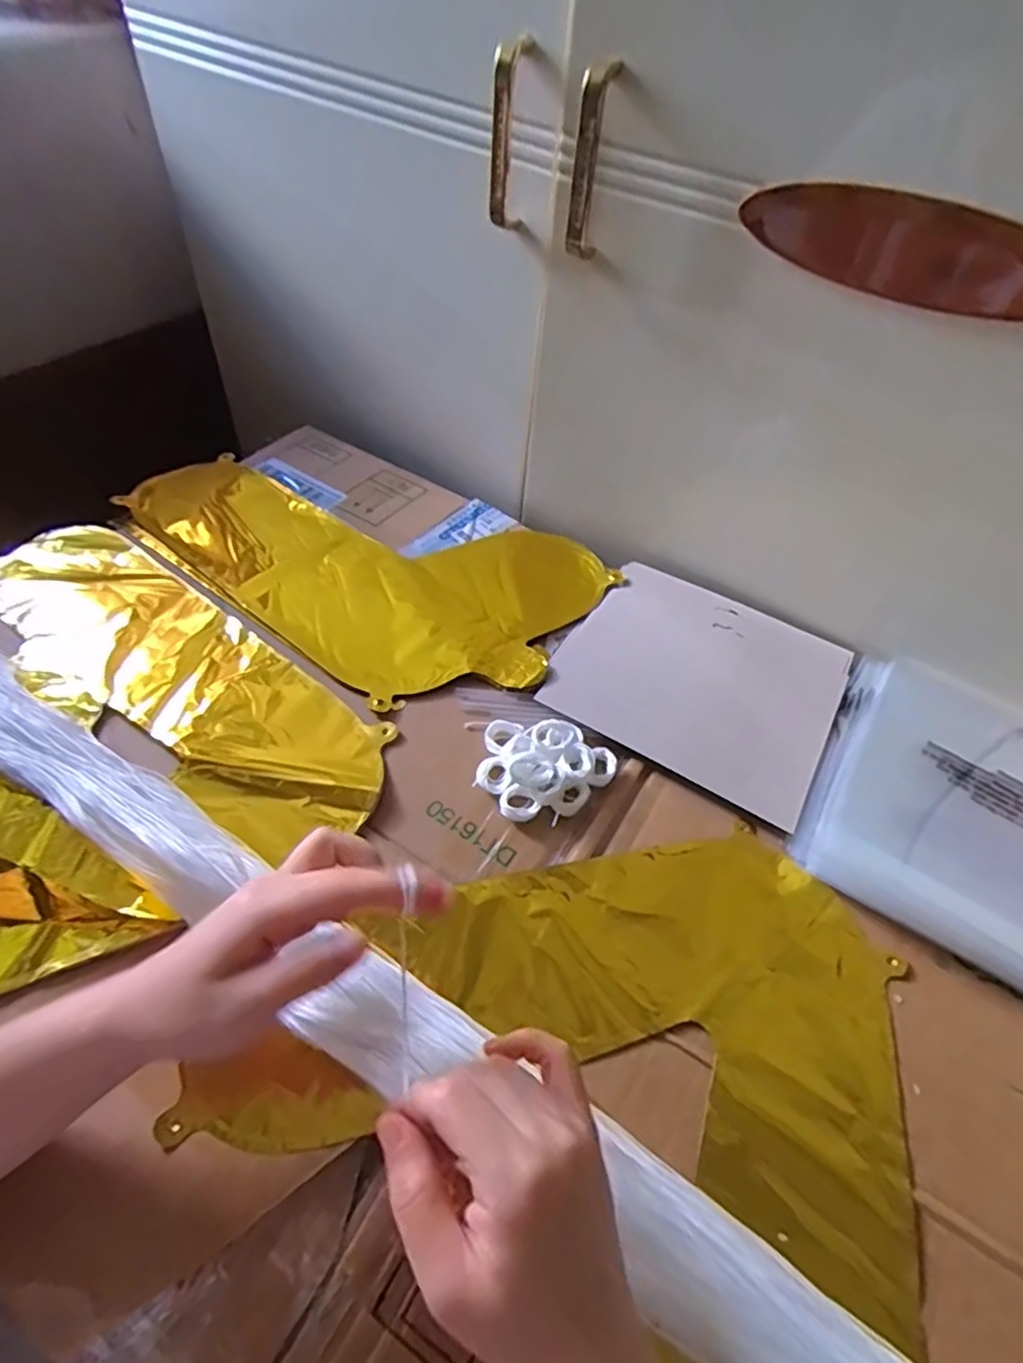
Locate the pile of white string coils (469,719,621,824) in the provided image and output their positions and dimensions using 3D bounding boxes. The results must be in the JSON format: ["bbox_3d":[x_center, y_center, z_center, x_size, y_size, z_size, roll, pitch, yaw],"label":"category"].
[{"bbox_3d":[0.024,0.056,0.441,0.088,0.020,0.069,6,51,-1],"label":"pile of white string coils"}]

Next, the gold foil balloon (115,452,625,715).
[{"bbox_3d":[-0.120,-0.119,0.586,0.389,0.020,0.240,34,56,21],"label":"gold foil balloon"}]

